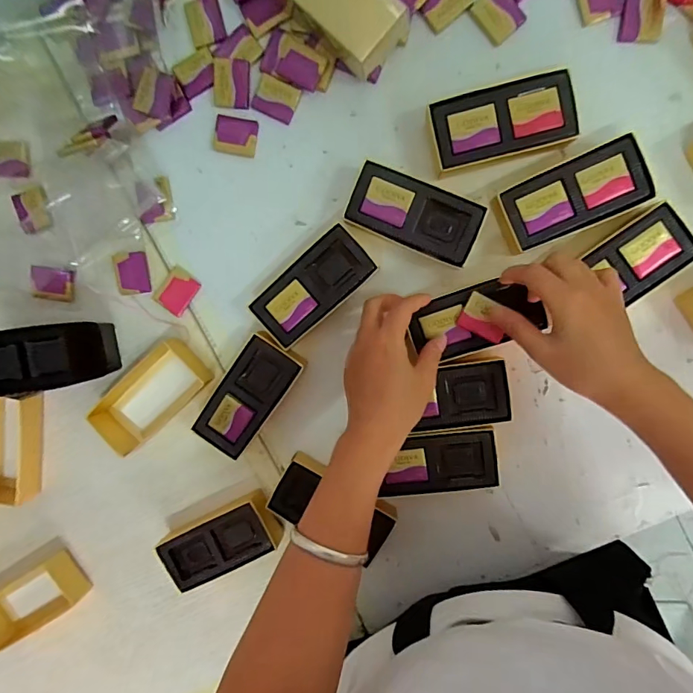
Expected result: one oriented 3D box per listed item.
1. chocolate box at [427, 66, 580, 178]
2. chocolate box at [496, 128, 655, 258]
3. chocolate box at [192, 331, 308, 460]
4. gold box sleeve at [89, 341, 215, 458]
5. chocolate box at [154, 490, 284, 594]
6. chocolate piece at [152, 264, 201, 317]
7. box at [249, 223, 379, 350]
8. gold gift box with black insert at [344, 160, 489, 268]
[{"bbox_3d":[0.129,-0.185,0.371,0.113,0.031,0.060,-12,96,7],"label":"chocolate box"},{"bbox_3d":[0.187,-0.126,0.375,0.118,0.031,0.056,-22,95,8],"label":"chocolate box"},{"bbox_3d":[-0.090,0.044,0.420,0.056,0.036,0.114,36,99,0],"label":"chocolate box"},{"bbox_3d":[-0.198,0.049,0.436,0.119,0.027,0.061,-42,92,9],"label":"gold box sleeve"},{"bbox_3d":[-0.124,0.192,0.437,0.114,0.031,0.061,-27,94,8],"label":"chocolate box"},{"bbox_3d":[-0.165,-0.054,0.428,0.034,0.008,0.041,36,99,0],"label":"chocolate piece"},{"bbox_3d":[-0.029,-0.054,0.404,0.111,0.034,0.054,-41,92,9],"label":"box"},{"bbox_3d":[0.060,-0.114,0.388,0.111,0.031,0.054,23,99,2],"label":"gold gift box with black insert"}]

